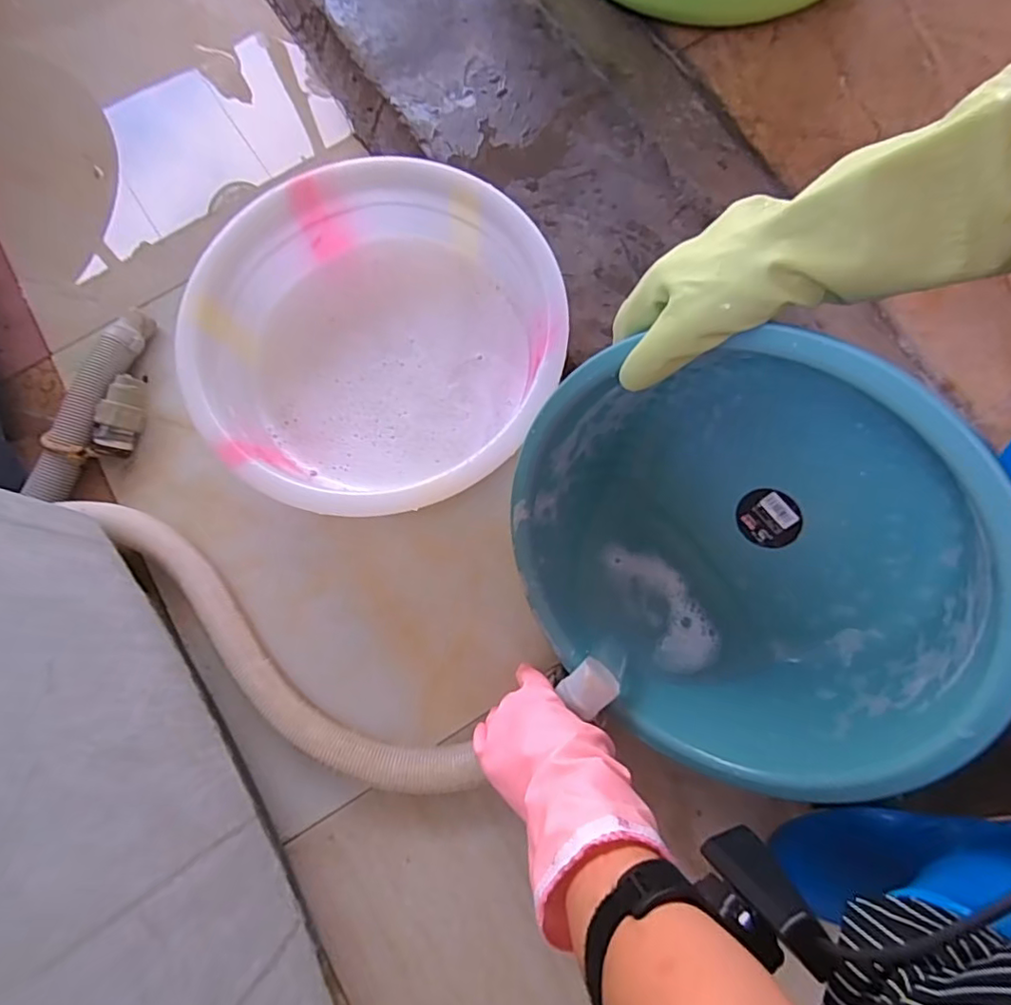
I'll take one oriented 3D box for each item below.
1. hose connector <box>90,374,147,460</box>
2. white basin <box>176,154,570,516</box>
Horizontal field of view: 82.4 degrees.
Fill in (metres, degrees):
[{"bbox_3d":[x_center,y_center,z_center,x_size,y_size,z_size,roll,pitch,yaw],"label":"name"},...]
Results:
[{"bbox_3d":[-0.418,-0.093,0.636,0.041,0.044,0.088,10,78,4],"label":"hose connector"},{"bbox_3d":[-0.114,-0.148,0.560,0.322,0.112,0.331,0,77,1],"label":"white basin"}]

